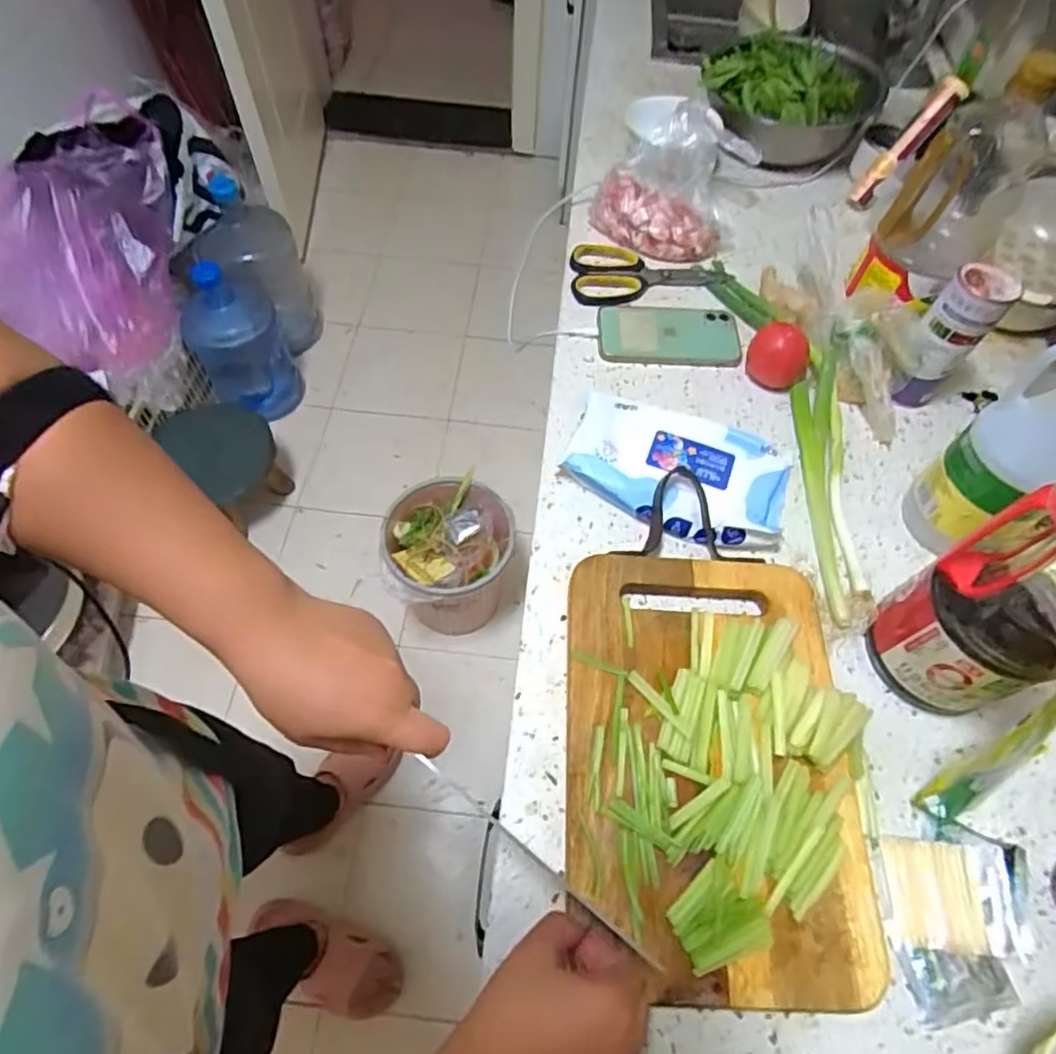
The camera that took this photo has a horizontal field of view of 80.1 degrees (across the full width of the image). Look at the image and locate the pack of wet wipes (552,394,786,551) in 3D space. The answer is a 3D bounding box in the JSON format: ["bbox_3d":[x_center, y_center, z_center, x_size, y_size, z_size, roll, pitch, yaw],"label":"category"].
[{"bbox_3d":[0.138,-0.051,0.575,0.195,0.033,0.116,24,62,10],"label":"pack of wet wipes"}]

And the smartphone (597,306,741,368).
[{"bbox_3d":[0.152,-0.209,0.678,0.149,0.010,0.084,2,60,-3],"label":"smartphone"}]

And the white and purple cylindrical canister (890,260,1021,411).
[{"bbox_3d":[0.400,-0.180,0.606,0.059,0.133,0.054,2,60,-3],"label":"white and purple cylindrical canister"}]

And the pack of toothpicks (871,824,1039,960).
[{"bbox_3d":[0.291,0.246,0.426,0.098,0.012,0.073,5,60,0],"label":"pack of toothpicks"}]

